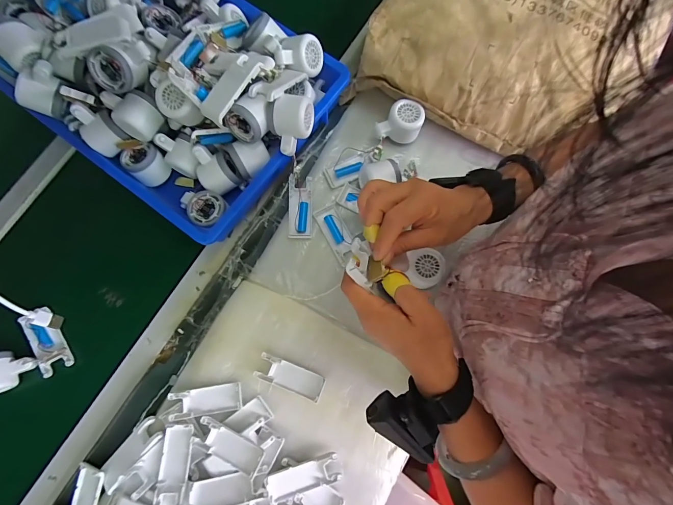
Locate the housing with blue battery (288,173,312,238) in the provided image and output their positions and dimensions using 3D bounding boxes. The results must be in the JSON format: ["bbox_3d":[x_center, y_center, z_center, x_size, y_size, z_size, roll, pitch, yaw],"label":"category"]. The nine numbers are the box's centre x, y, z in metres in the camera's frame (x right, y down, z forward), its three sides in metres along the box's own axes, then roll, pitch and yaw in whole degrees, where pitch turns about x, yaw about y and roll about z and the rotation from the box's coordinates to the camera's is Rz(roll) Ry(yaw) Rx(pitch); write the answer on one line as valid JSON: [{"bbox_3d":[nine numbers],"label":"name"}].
[{"bbox_3d":[-0.062,-0.077,0.557,0.039,0.015,0.106,-1,76,-1],"label":"housing with blue battery"}]

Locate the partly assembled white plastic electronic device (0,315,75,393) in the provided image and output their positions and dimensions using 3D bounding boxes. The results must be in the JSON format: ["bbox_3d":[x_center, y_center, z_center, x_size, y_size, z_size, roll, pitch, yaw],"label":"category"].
[{"bbox_3d":[-0.483,0.153,0.501,0.119,0.061,0.094,-19,77,-5],"label":"partly assembled white plastic electronic device"}]

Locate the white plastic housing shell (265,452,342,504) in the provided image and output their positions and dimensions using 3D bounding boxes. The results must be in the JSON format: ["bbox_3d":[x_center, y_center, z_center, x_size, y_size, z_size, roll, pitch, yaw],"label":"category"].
[{"bbox_3d":[-0.047,0.321,0.467,0.101,0.015,0.039,-15,77,-4],"label":"white plastic housing shell"}]

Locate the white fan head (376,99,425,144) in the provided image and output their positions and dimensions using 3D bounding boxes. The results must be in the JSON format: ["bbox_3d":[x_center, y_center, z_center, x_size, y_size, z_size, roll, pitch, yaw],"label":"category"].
[{"bbox_3d":[0.108,-0.219,0.562,0.076,0.056,0.058,10,76,2],"label":"white fan head"}]

